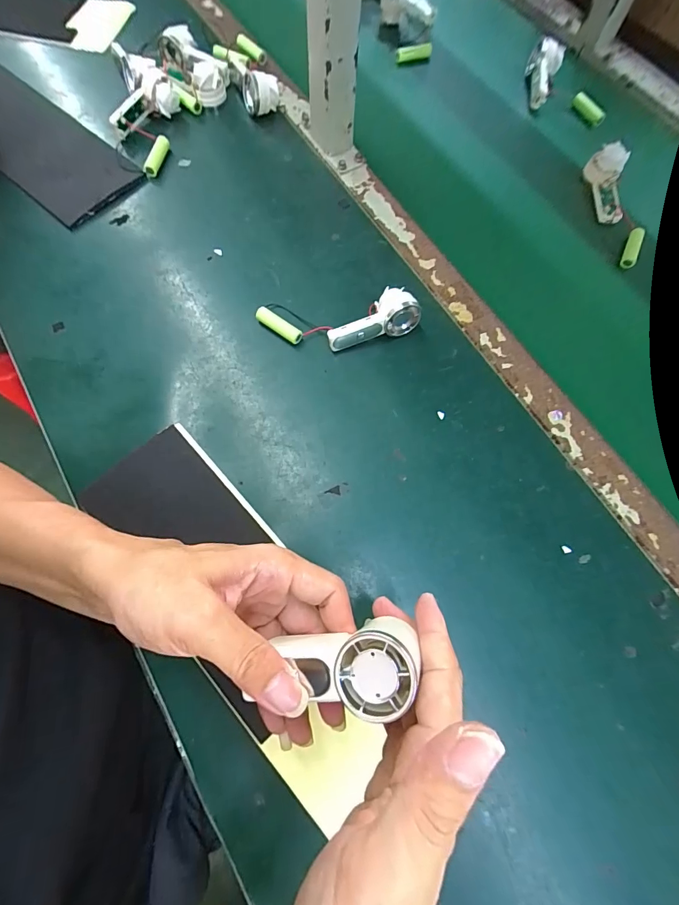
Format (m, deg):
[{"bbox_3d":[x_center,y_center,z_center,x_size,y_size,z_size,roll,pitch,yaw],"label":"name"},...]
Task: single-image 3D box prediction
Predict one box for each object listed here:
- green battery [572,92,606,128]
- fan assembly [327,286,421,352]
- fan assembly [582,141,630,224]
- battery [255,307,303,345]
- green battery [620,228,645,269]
[{"bbox_3d":[0.319,-0.441,0.514,0.052,0.017,0.015,17,70,-24],"label":"green battery"},{"bbox_3d":[0.031,-0.134,0.397,0.091,0.040,0.036,-14,72,-6],"label":"fan assembly"},{"bbox_3d":[0.311,-0.308,0.466,0.029,0.033,0.088,-4,85,-2],"label":"fan assembly"},{"bbox_3d":[-0.061,-0.128,0.409,0.053,0.015,0.014,33,74,9],"label":"battery"},{"bbox_3d":[0.329,-0.229,0.453,0.017,0.017,0.048,25,73,7],"label":"green battery"}]

